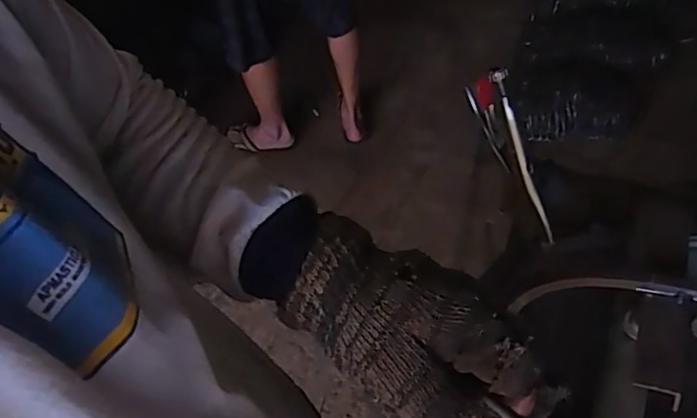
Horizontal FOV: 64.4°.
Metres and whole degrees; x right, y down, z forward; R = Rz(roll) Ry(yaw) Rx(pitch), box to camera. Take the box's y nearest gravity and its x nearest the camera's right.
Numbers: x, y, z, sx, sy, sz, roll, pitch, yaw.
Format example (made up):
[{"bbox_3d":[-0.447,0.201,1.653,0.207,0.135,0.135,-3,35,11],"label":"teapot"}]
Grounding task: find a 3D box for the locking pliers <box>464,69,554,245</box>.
[{"bbox_3d":[0.137,-0.040,0.451,0.011,0.151,0.049,-34,17,-17],"label":"locking pliers"}]

